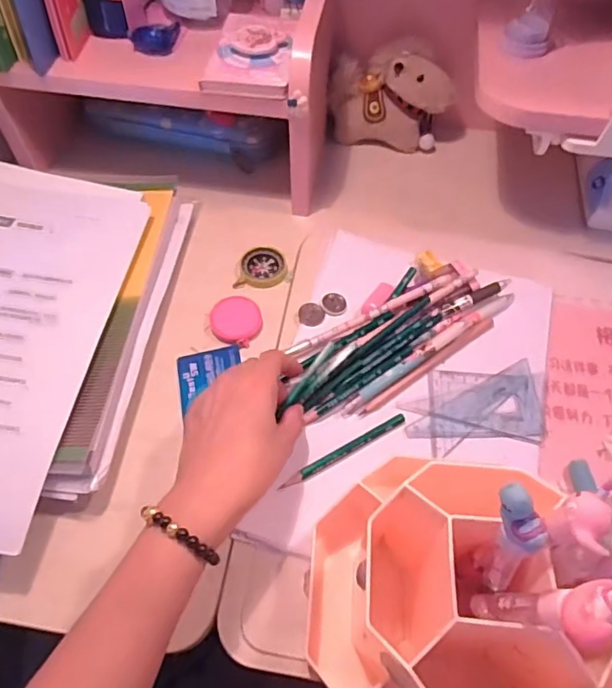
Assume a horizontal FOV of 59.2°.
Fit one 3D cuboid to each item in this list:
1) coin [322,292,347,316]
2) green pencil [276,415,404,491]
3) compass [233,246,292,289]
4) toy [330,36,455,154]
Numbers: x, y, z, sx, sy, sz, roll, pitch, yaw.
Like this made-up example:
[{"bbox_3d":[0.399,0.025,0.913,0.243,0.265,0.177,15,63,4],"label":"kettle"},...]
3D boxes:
[{"bbox_3d":[0.026,-0.036,0.489,0.021,0.008,0.021,0,57,-1],"label":"coin"},{"bbox_3d":[0.030,0.082,0.415,0.109,0.005,0.009,-27,61,-17],"label":"green pencil"},{"bbox_3d":[-0.042,-0.073,0.517,0.051,0.010,0.043,-6,57,-5],"label":"compass"},{"bbox_3d":[0.091,-0.269,0.592,0.128,0.106,0.052,6,57,3],"label":"toy"}]

